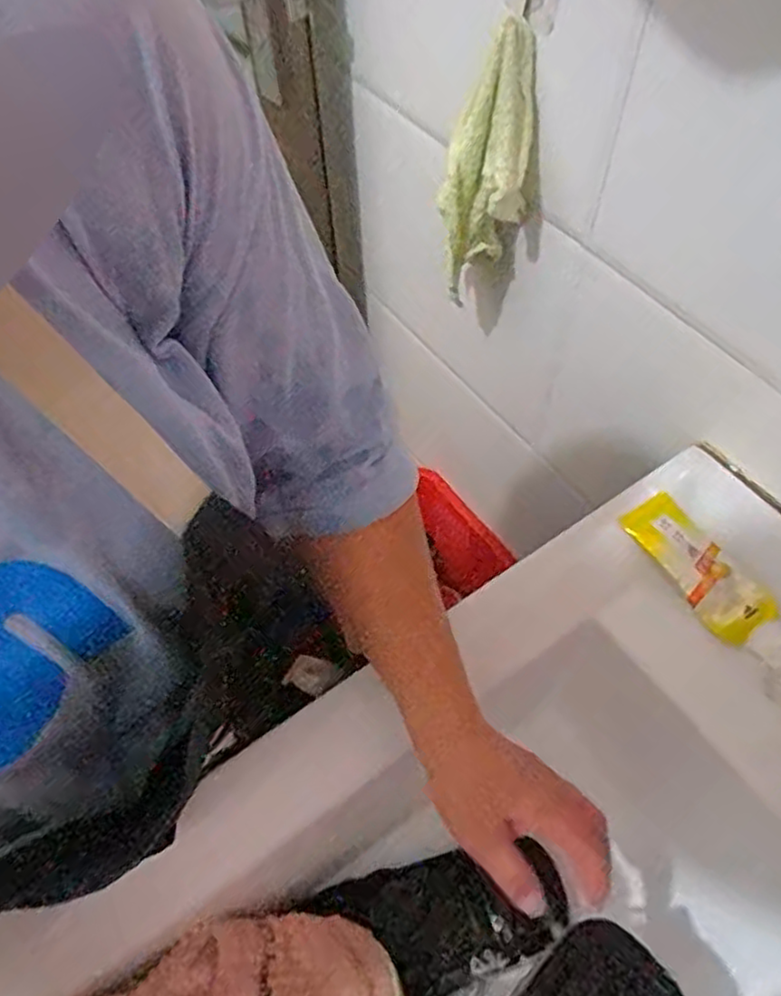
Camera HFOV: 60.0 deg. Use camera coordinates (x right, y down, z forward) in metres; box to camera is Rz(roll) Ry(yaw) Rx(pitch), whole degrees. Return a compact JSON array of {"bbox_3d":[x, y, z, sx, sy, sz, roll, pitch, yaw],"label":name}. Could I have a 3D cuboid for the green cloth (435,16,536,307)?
[{"bbox_3d":[0.084,-0.281,0.598,0.076,0.206,0.063,3,58,4],"label":"green cloth"}]

